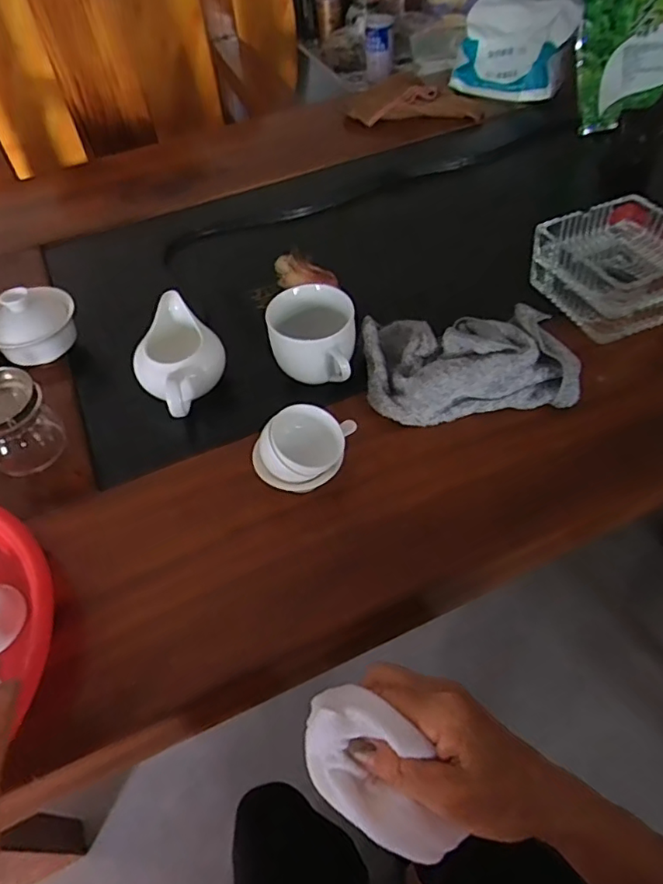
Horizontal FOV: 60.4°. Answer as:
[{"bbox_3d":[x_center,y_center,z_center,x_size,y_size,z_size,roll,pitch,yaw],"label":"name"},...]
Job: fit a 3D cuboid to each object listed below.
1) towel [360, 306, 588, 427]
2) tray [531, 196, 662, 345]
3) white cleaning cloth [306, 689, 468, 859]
[{"bbox_3d":[0.118,-0.077,0.498,0.176,0.041,0.113,-6,52,-1],"label":"towel"},{"bbox_3d":[0.270,-0.164,0.537,0.121,0.067,0.126,-24,54,-14],"label":"tray"},{"bbox_3d":[0.026,0.176,0.302,0.093,0.043,0.051,34,62,26],"label":"white cleaning cloth"}]

